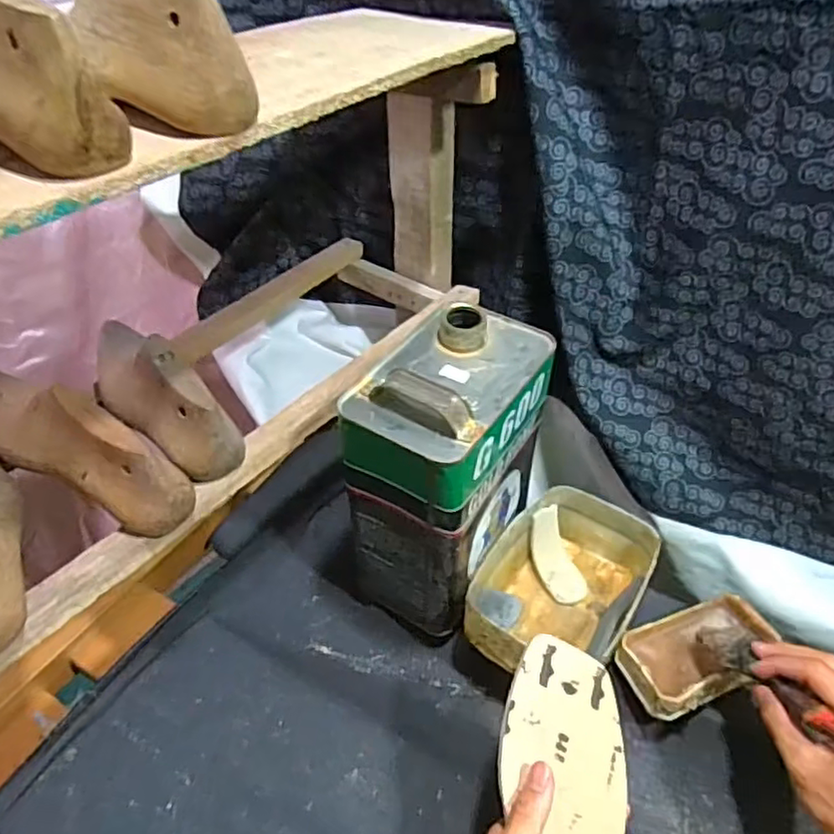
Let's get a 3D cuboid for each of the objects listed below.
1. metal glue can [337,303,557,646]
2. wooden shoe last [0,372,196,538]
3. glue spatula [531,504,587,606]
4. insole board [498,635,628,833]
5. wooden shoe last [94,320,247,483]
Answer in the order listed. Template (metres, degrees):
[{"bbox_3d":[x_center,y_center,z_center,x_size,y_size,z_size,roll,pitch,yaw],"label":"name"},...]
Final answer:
[{"bbox_3d":[0.026,0.050,0.559,0.110,0.240,0.165,23,44,24],"label":"metal glue can"},{"bbox_3d":[-0.272,0.008,0.485,0.250,0.078,0.054,22,43,24],"label":"wooden shoe last"},{"bbox_3d":[0.132,0.133,0.621,0.035,0.012,0.090,-11,70,-14],"label":"glue spatula"},{"bbox_3d":[0.083,0.260,0.369,0.083,0.005,0.248,16,61,-15],"label":"insole board"},{"bbox_3d":[-0.207,-0.021,0.517,0.175,0.073,0.054,30,47,31],"label":"wooden shoe last"}]

